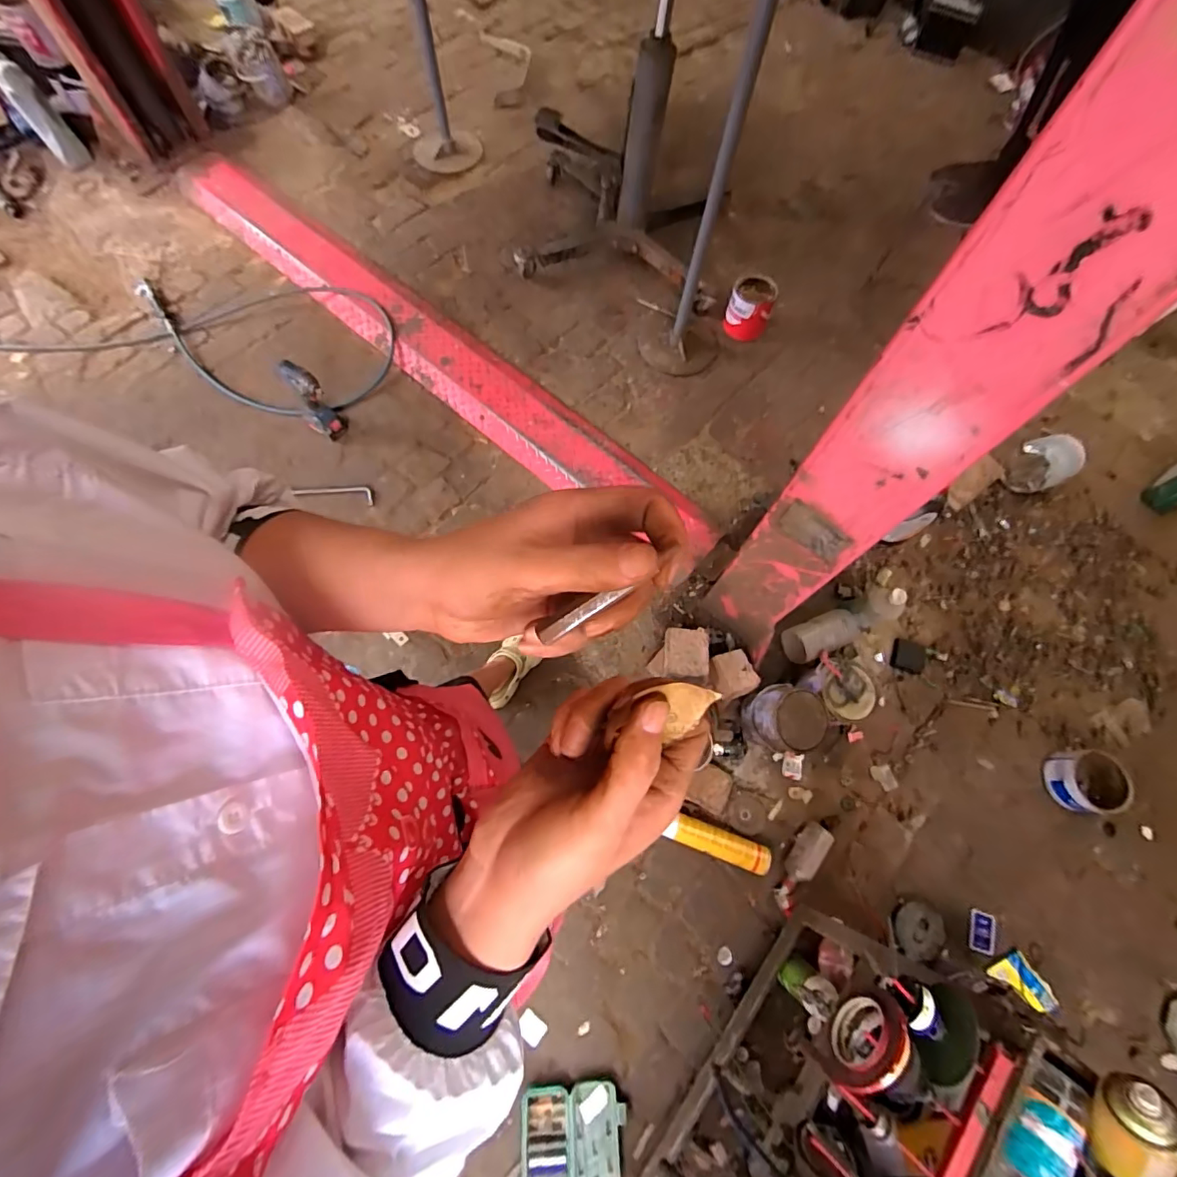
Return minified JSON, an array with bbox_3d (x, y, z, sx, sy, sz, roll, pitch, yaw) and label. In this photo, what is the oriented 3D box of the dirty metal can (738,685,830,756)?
[{"bbox_3d":[0.496,0.340,1.348,0.177,0.191,0.151,34,72,10],"label":"dirty metal can"}]

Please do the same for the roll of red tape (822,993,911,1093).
[{"bbox_3d":[0.345,0.561,0.640,0.112,0.108,0.041,-41,77,-15],"label":"roll of red tape"}]

